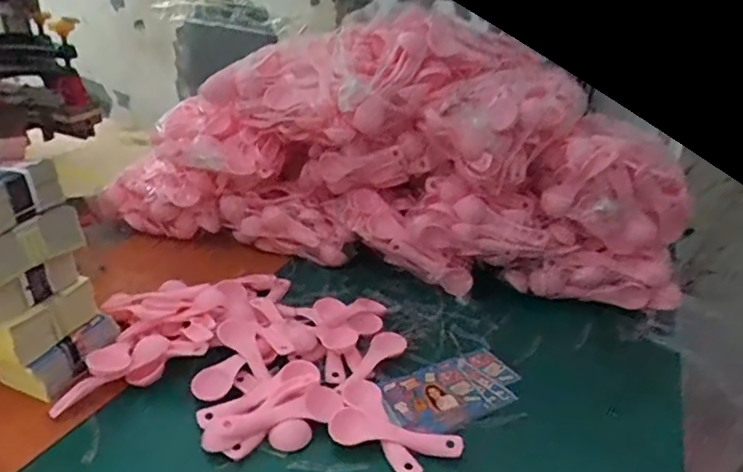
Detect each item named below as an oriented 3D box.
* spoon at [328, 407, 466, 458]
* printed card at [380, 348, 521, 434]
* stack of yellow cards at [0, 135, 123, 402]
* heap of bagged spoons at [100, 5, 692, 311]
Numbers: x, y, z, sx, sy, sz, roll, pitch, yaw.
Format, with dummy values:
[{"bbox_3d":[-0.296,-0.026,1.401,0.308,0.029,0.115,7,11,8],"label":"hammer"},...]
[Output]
[{"bbox_3d":[0.021,0.170,0.504,0.113,0.009,0.031,10,26,12],"label":"spoon"},{"bbox_3d":[0.078,0.148,0.569,0.149,0.008,0.084,-12,30,-31],"label":"printed card"},{"bbox_3d":[-0.342,0.030,0.540,0.162,0.188,0.103,13,27,18],"label":"stack of yellow cards"},{"bbox_3d":[0.014,-0.104,0.741,0.694,0.284,0.190,14,27,20],"label":"heap of bagged spoons"}]

